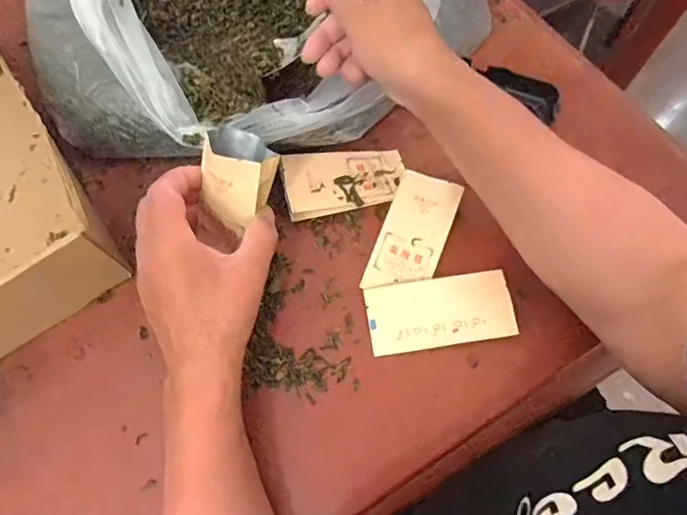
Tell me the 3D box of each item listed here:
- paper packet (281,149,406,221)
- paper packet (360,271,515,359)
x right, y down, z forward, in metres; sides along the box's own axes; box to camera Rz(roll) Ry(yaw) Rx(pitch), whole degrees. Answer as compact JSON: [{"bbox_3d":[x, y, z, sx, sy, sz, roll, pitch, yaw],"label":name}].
[{"bbox_3d":[0.003,-0.066,0.416,0.103,0.022,0.052,-12,71,-7],"label":"paper packet"},{"bbox_3d":[0.074,0.041,0.379,0.108,0.005,0.053,-9,77,2],"label":"paper packet"}]

